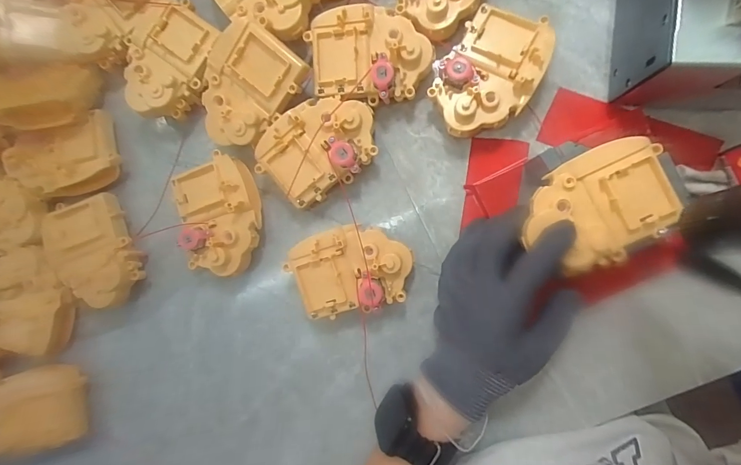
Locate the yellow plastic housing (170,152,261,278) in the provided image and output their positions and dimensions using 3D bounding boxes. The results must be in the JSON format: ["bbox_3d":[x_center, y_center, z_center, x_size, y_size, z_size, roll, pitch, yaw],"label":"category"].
[{"bbox_3d":[-0.130,-0.014,0.336,0.069,0.039,0.102,-17,87,8],"label":"yellow plastic housing"}]

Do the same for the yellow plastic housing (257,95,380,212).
[{"bbox_3d":[-0.043,-0.070,0.325,0.103,0.039,0.074,-31,85,7],"label":"yellow plastic housing"}]

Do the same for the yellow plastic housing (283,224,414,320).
[{"bbox_3d":[-0.016,0.032,0.321,0.103,0.040,0.071,-15,87,8],"label":"yellow plastic housing"}]

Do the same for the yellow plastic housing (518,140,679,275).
[{"bbox_3d":[0.155,-0.018,0.257,0.098,0.014,0.071,-33,89,9],"label":"yellow plastic housing"}]

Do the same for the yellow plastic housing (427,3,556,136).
[{"bbox_3d":[0.092,-0.124,0.302,0.071,0.034,0.098,38,96,5],"label":"yellow plastic housing"}]

